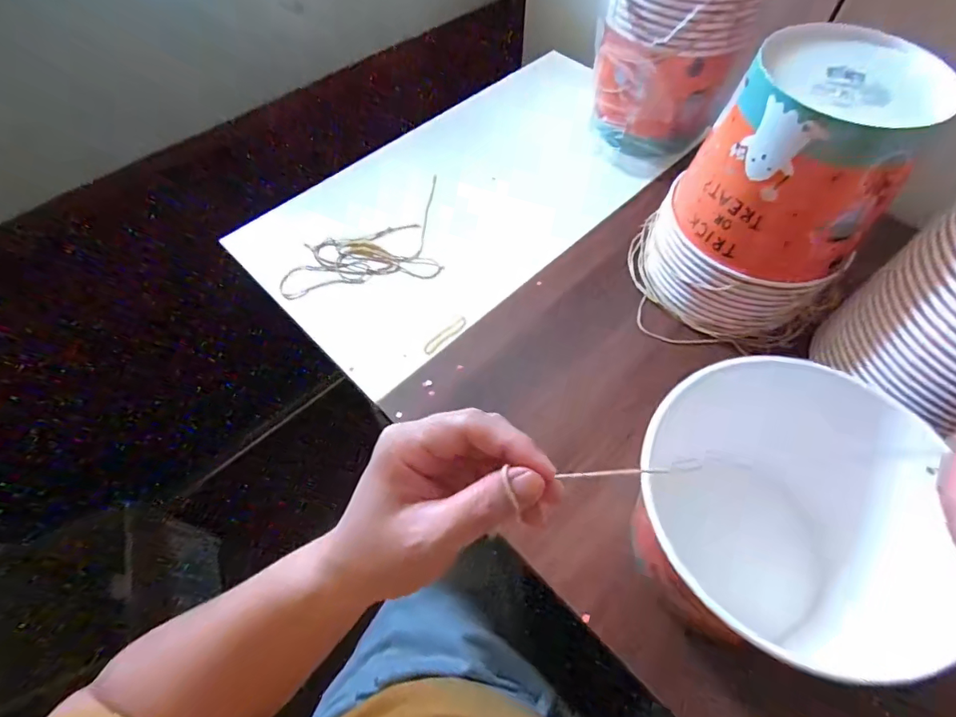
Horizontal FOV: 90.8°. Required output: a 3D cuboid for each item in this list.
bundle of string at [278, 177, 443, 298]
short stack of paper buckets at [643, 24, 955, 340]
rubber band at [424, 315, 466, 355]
[{"bbox_3d":[-0.129,-0.129,0.526,0.162,0.014,0.130,-10,60,-4],"label":"bundle of string"},{"bbox_3d":[0.244,-0.127,0.401,0.141,0.207,0.141,-1,59,1],"label":"short stack of paper buckets"},{"bbox_3d":[-0.032,-0.024,0.460,0.053,0.004,0.010,-39,66,-20],"label":"rubber band"}]

